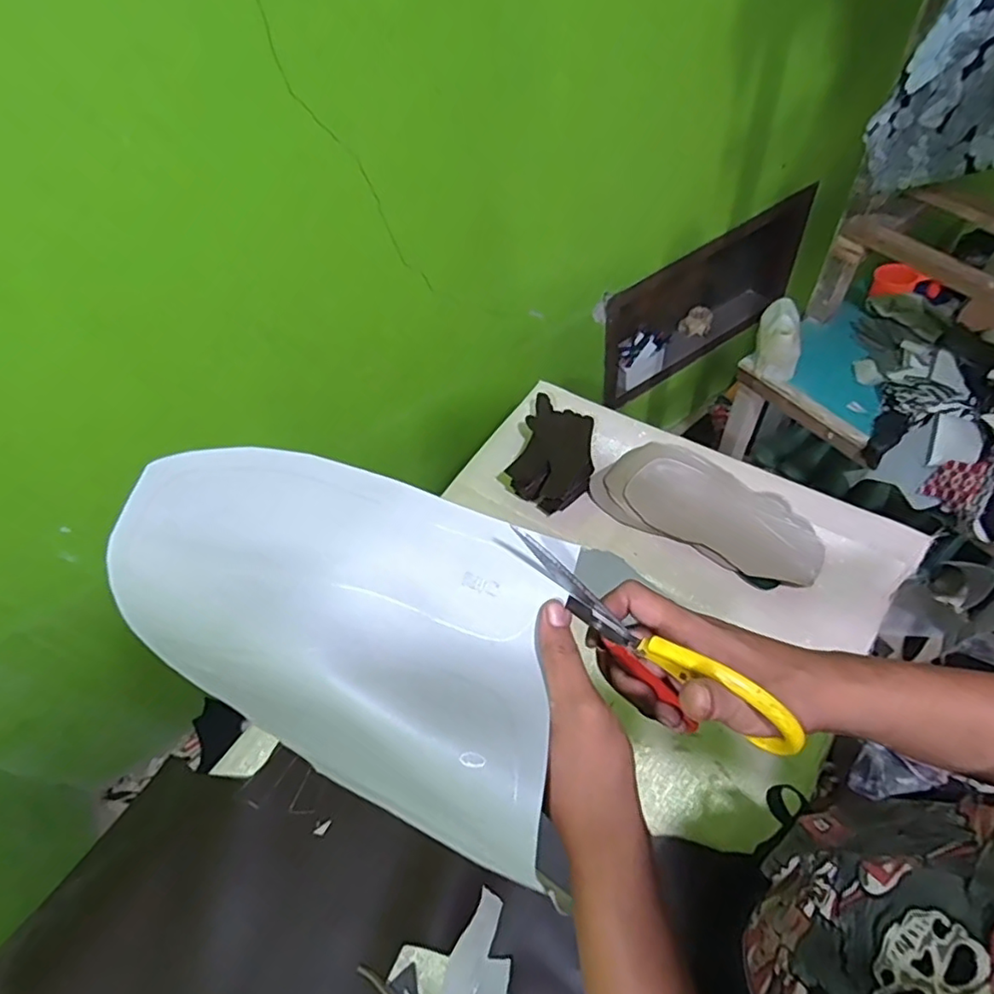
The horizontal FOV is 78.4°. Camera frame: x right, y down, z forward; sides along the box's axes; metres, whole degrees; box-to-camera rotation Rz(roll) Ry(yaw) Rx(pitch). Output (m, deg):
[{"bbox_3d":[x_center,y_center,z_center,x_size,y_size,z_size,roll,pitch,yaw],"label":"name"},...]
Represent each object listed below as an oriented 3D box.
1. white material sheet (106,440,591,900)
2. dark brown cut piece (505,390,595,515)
[{"bbox_3d":[-0.090,0.068,0.363,0.282,0.076,0.169,17,58,15],"label":"white material sheet"},{"bbox_3d":[0.092,-0.066,0.936,0.117,0.049,0.180,16,60,9],"label":"dark brown cut piece"}]

